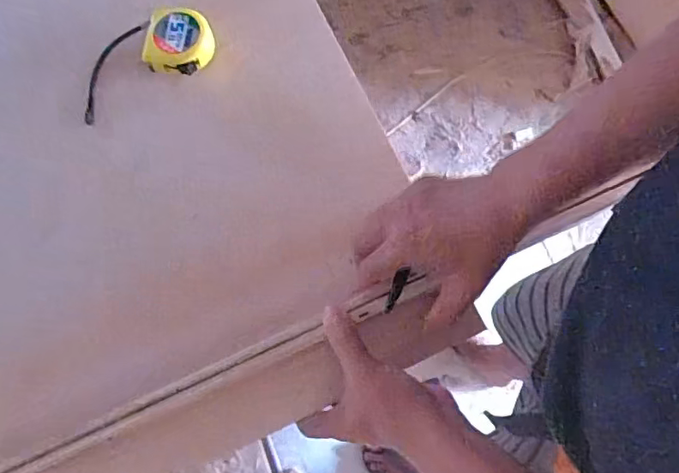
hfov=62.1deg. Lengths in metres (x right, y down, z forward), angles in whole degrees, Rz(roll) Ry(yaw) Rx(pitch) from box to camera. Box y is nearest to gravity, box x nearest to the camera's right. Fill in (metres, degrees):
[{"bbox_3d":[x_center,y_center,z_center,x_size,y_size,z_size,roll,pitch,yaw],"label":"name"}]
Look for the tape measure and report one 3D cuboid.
[{"bbox_3d":[-0.207,-0.186,0.584,0.156,0.033,0.069,-26,75,6],"label":"tape measure"}]

